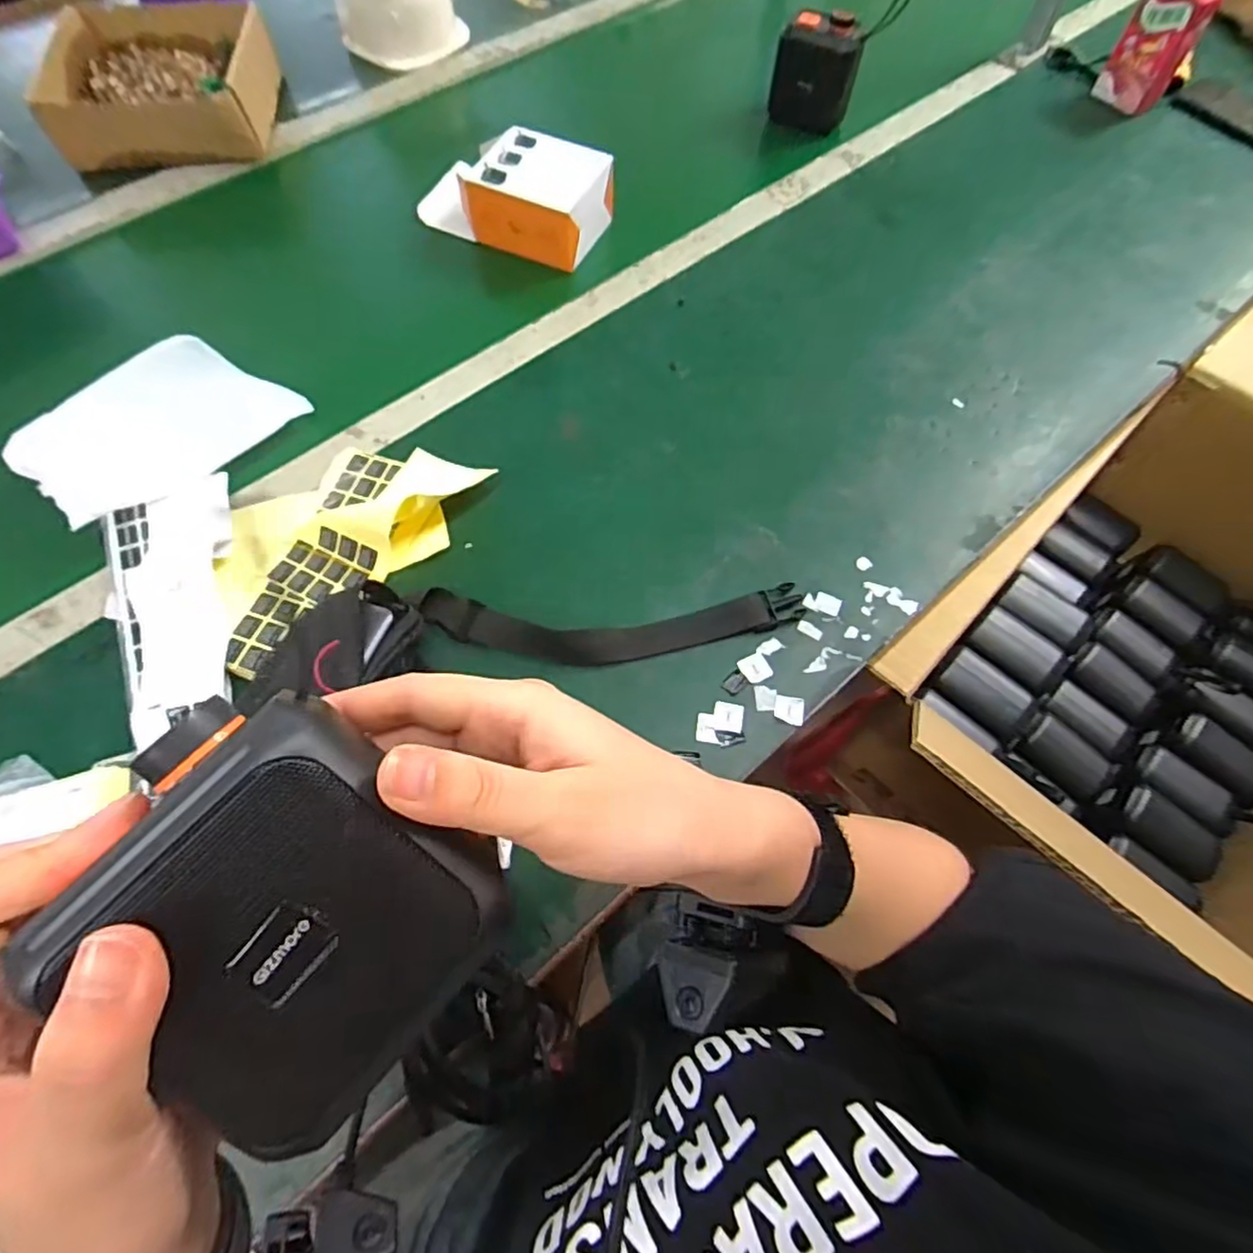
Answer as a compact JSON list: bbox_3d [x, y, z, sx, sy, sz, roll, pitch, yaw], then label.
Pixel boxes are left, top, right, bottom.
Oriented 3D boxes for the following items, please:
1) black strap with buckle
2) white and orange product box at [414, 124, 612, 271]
[{"bbox_3d":[-0.009,-0.003,0.477,0.272,0.018,0.053,-1,65,-1],"label":"black strap with buckle"},{"bbox_3d":[-0.116,-0.438,0.660,0.184,0.066,0.098,22,66,9],"label":"white and orange product box"}]

